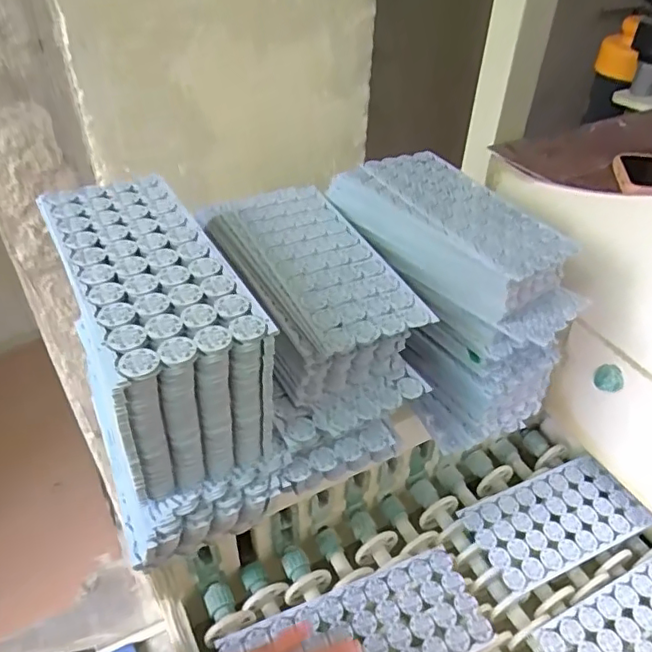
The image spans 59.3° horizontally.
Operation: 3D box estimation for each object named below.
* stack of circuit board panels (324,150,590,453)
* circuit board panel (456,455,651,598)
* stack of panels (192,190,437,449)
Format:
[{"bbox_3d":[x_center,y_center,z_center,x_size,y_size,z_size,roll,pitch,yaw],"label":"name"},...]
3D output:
[{"bbox_3d":[0.102,-0.031,0.499,0.116,0.153,0.215,-22,47,-24],"label":"stack of circuit board panels"},{"bbox_3d":[0.213,0.175,0.522,0.166,0.009,0.084,-16,45,-19],"label":"circuit board panel"},{"bbox_3d":[-0.012,-0.023,0.437,0.110,0.057,0.216,-16,44,-18],"label":"stack of panels"}]

